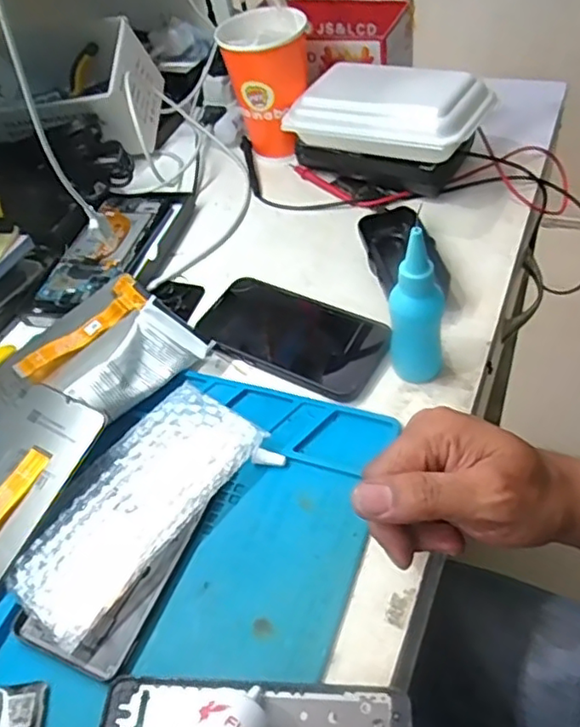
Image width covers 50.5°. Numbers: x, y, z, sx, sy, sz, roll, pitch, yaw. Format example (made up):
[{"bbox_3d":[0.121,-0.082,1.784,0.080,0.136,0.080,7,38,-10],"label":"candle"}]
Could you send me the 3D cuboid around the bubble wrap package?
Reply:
[{"bbox_3d":[-0.100,0.088,0.399,0.081,0.014,0.170,28,60,29],"label":"bubble wrap package"}]

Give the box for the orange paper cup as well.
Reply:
[{"bbox_3d":[-0.022,-0.282,0.631,0.083,0.116,0.098,-3,51,6],"label":"orange paper cup"}]

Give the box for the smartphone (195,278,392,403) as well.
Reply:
[{"bbox_3d":[0.002,-0.024,0.484,0.146,0.014,0.074,21,57,25],"label":"smartphone"}]

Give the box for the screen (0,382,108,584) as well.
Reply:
[{"bbox_3d":[-0.188,0.088,0.399,0.069,0.008,0.157,20,67,22],"label":"screen"}]

